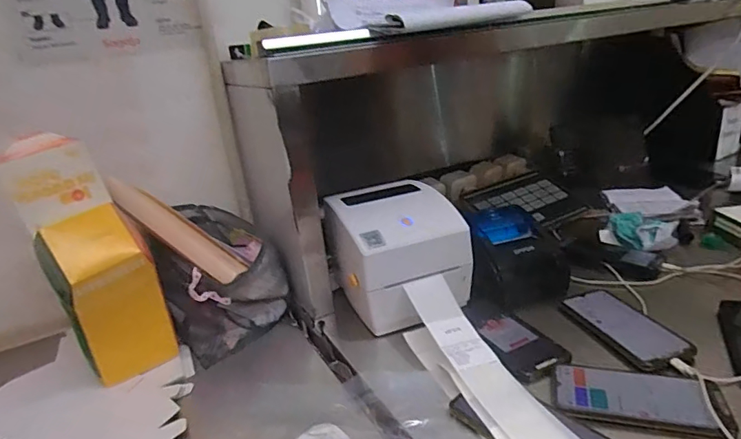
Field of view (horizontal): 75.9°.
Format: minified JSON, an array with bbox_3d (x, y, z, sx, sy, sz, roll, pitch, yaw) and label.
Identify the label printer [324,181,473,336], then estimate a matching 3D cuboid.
[{"bbox_3d":[0.043,0.059,0.755,0.178,0.176,0.200,-14,21,-17],"label":"label printer"}]

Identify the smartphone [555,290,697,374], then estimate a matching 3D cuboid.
[{"bbox_3d":[0.343,0.144,0.653,0.085,0.010,0.177,-11,21,-11],"label":"smartphone"}]

